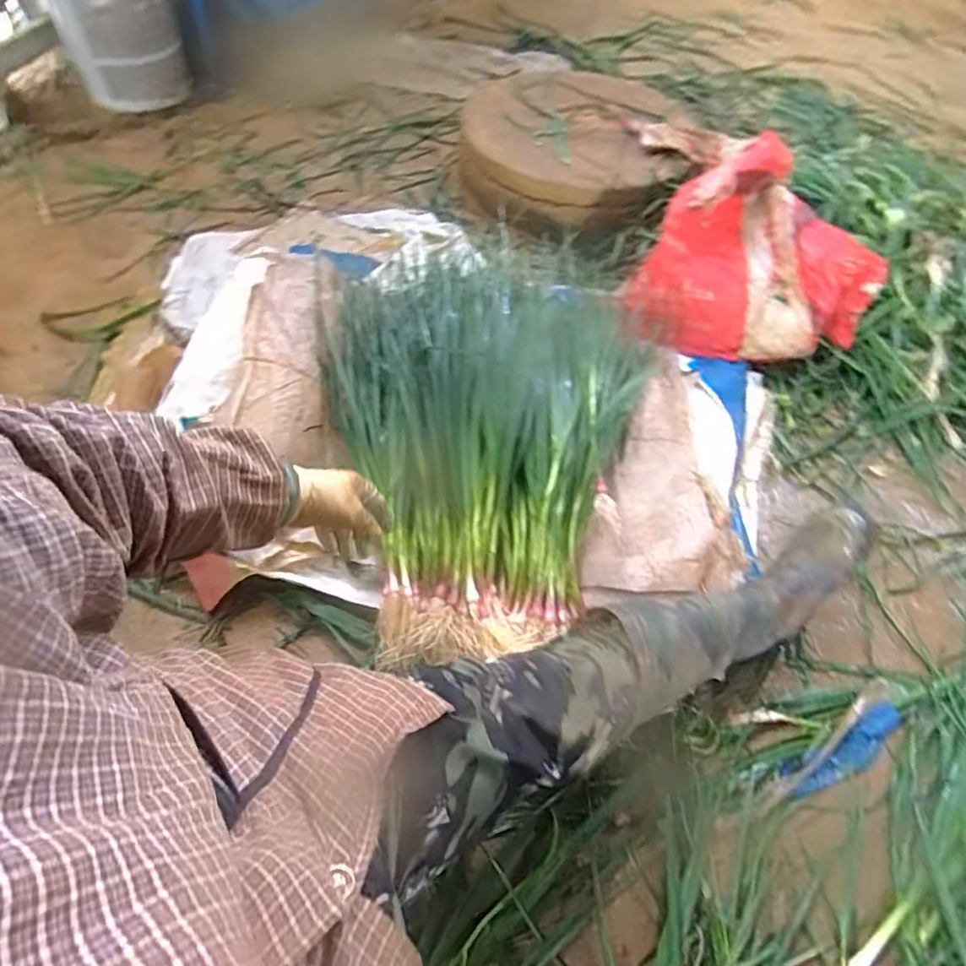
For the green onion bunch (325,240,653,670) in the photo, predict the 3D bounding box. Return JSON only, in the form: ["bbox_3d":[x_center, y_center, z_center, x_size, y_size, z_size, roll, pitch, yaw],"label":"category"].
[{"bbox_3d":[0.044,-0.119,0.885,0.508,0.134,0.650,-11,60,-10],"label":"green onion bunch"}]

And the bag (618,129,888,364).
[{"bbox_3d":[0.487,-0.427,1.069,0.402,0.201,0.340,8,59,2],"label":"bag"}]

